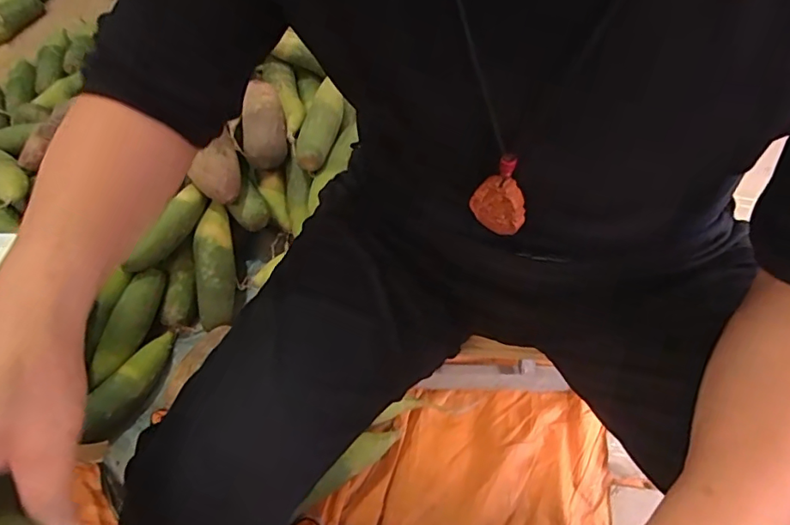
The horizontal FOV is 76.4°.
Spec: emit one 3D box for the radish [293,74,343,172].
[{"bbox_3d":[-0.122,-0.227,0.811,0.059,0.045,0.178,11,61,10],"label":"radish"}]

